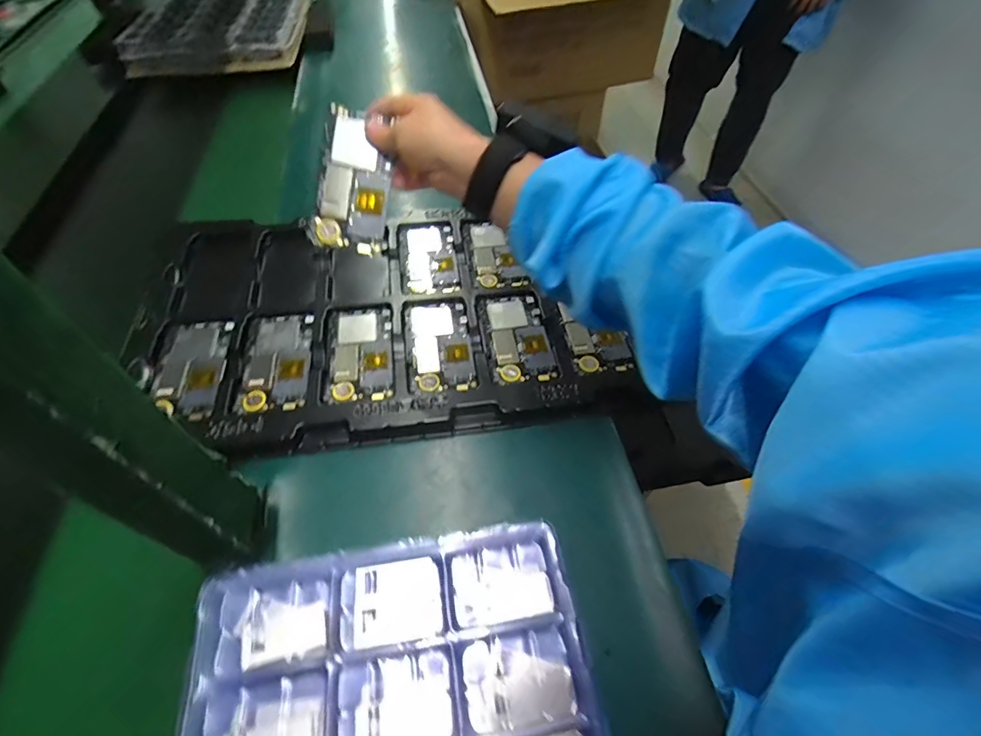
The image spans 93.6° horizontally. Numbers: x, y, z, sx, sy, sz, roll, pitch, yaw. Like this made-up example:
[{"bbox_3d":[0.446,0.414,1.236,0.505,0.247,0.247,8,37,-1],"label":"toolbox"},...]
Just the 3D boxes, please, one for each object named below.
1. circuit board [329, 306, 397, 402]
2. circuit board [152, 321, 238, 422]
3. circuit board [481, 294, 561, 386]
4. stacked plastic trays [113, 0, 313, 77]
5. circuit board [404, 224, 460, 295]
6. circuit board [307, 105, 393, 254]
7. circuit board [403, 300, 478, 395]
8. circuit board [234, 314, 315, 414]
[{"bbox_3d":[-0.134,-0.016,0.484,0.064,0.008,0.124,-10,54,-6],"label":"circuit board"},{"bbox_3d":[-0.299,0.002,0.464,0.063,0.011,0.123,-8,54,-4],"label":"circuit board"},{"bbox_3d":[0.030,-0.035,0.504,0.063,0.007,0.126,-8,54,-4],"label":"circuit board"},{"bbox_3d":[-0.551,-0.767,1.003,0.310,0.059,0.529,-5,53,-2],"label":"stacked plastic trays"},{"bbox_3d":[-0.075,-0.139,0.576,0.064,0.006,0.121,-6,53,-3],"label":"circuit board"},{"bbox_3d":[-0.120,-0.168,0.416,0.066,0.008,0.120,11,91,-2],"label":"circuit board"},{"bbox_3d":[-0.054,-0.026,0.494,0.071,0.005,0.129,-11,54,-6],"label":"circuit board"},{"bbox_3d":[-0.217,-0.009,0.474,0.065,0.009,0.126,-8,54,-5],"label":"circuit board"}]

